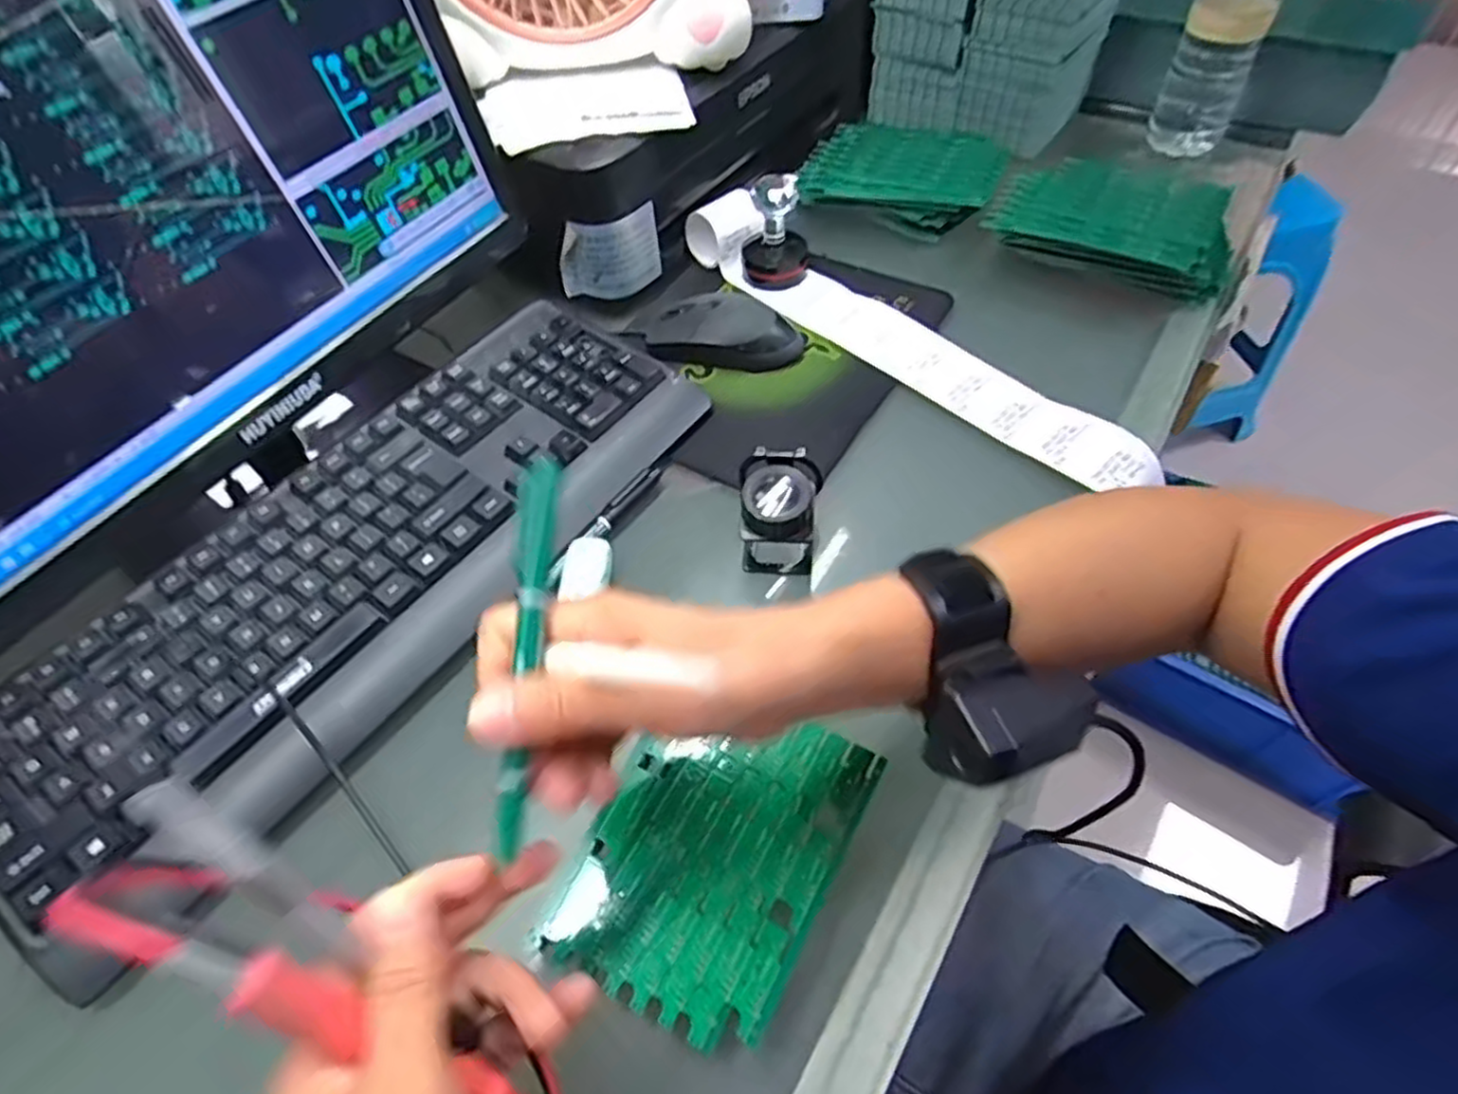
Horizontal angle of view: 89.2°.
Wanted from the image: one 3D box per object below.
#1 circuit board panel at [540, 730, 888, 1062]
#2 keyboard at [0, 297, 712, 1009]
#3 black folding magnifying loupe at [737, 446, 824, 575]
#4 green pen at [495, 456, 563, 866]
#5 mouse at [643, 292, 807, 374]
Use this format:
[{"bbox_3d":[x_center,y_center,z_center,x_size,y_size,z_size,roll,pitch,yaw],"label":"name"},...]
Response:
[{"bbox_3d":[-0.006,0.132,0.330,0.102,0.005,0.136,21,57,22],"label":"circuit board panel"},{"bbox_3d":[-0.202,0.004,0.428,0.157,0.032,0.431,29,60,23],"label":"keyboard"},{"bbox_3d":[0.028,-0.024,0.422,0.047,0.056,0.065,2,53,6],"label":"black folding magnifying loupe"},{"bbox_3d":[-0.071,0.036,0.260,0.014,0.009,0.137,2,80,6],"label":"green pen"},{"bbox_3d":[-0.003,-0.161,0.539,0.114,0.037,0.055,9,54,11],"label":"mouse"}]

